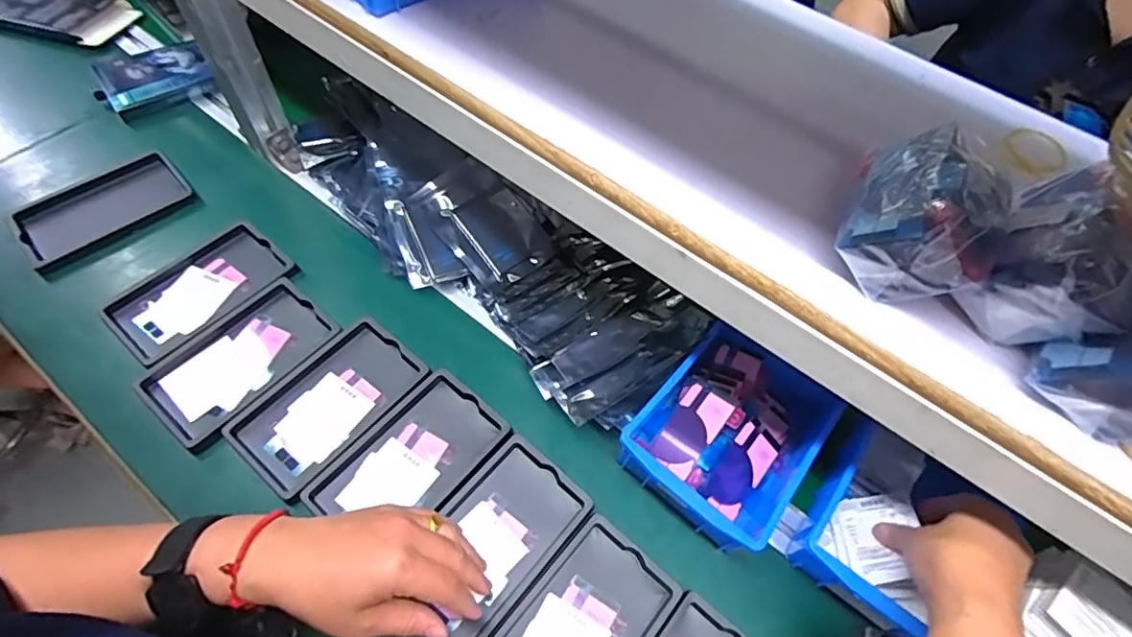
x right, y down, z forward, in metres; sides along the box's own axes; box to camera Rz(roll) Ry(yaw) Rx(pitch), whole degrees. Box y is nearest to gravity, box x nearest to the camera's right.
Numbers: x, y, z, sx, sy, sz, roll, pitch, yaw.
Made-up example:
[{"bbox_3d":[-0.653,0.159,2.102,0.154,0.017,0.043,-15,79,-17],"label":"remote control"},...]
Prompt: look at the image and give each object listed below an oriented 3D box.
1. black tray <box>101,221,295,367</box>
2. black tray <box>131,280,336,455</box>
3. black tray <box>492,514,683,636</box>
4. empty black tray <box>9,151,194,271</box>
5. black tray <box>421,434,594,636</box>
[{"bbox_3d":[-0.365,-0.031,0.555,0.095,0.015,0.156,38,65,17],"label":"black tray"},{"bbox_3d":[-0.301,0.037,0.520,0.093,0.012,0.158,36,64,16],"label":"black tray"},{"bbox_3d":[0.008,0.243,0.426,0.094,0.011,0.159,39,65,17],"label":"black tray"},{"bbox_3d":[-0.498,-0.122,0.600,0.155,0.020,0.091,-38,69,-22],"label":"empty black tray"},{"bbox_3d":[-0.060,0.181,0.452,0.093,0.016,0.152,38,65,17],"label":"black tray"}]

